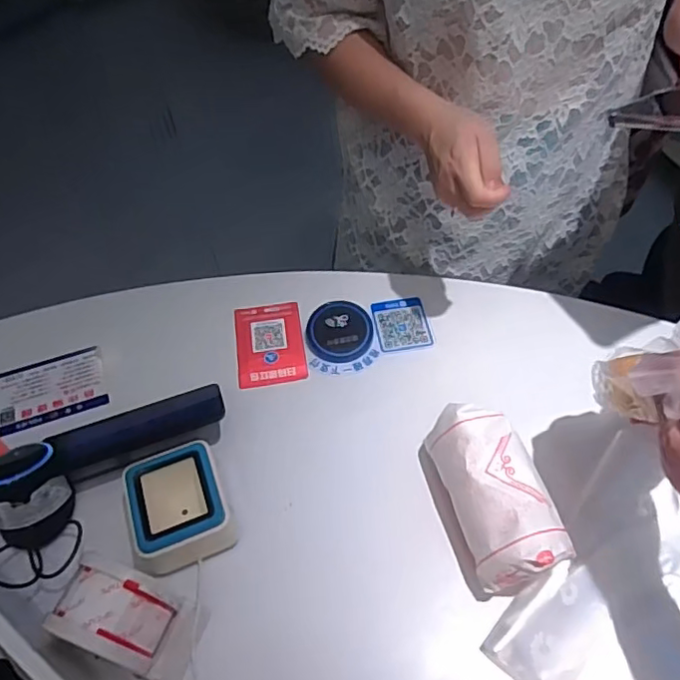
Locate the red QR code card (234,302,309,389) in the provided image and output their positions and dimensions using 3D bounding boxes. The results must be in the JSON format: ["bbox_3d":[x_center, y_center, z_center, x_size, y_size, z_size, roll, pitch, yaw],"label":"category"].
[{"bbox_3d":[-0.086,0.003,0.709,0.081,0.006,0.115,-9,59,-1],"label":"red QR code card"}]

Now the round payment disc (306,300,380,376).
[{"bbox_3d":[0.002,-0.004,0.702,0.081,0.016,0.095,-7,56,-3],"label":"round payment disc"}]

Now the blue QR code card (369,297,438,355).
[{"bbox_3d":[0.077,-0.019,0.719,0.068,0.006,0.079,-9,58,-5],"label":"blue QR code card"}]

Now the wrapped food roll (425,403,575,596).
[{"bbox_3d":[0.145,0.147,0.549,0.077,0.088,0.158,-13,57,-7],"label":"wrapped food roll"}]

